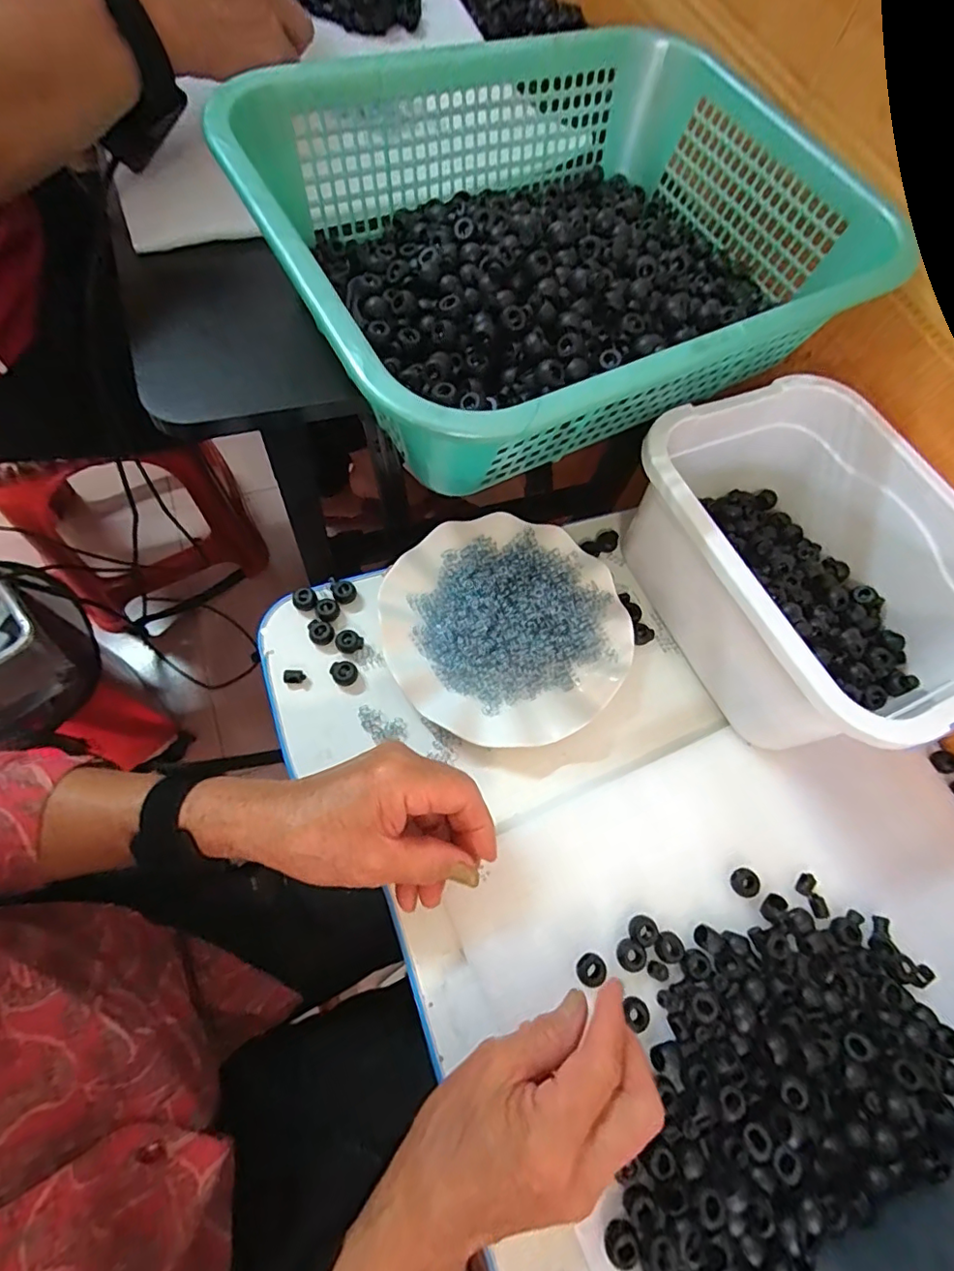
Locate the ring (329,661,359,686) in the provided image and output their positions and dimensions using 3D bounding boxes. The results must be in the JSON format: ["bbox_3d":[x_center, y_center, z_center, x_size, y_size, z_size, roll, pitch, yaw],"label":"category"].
[{"bbox_3d":[-0.096,0.027,0.388,0.017,0.009,0.017,3,68,-6],"label":"ring"}]

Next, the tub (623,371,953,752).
[{"bbox_3d":[0.234,-0.050,0.390,0.195,0.117,0.245,-22,72,-10],"label":"tub"}]

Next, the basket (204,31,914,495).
[{"bbox_3d":[0.060,-0.265,0.357,0.381,0.111,0.293,-27,74,-17],"label":"basket"}]

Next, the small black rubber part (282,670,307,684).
[{"bbox_3d":[-0.131,0.030,0.386,0.016,0.006,0.010,5,68,-6],"label":"small black rubber part"}]

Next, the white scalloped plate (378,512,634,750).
[{"bbox_3d":[0.023,-0.010,0.404,0.177,0.025,0.176,3,68,-6],"label":"white scalloped plate"}]

